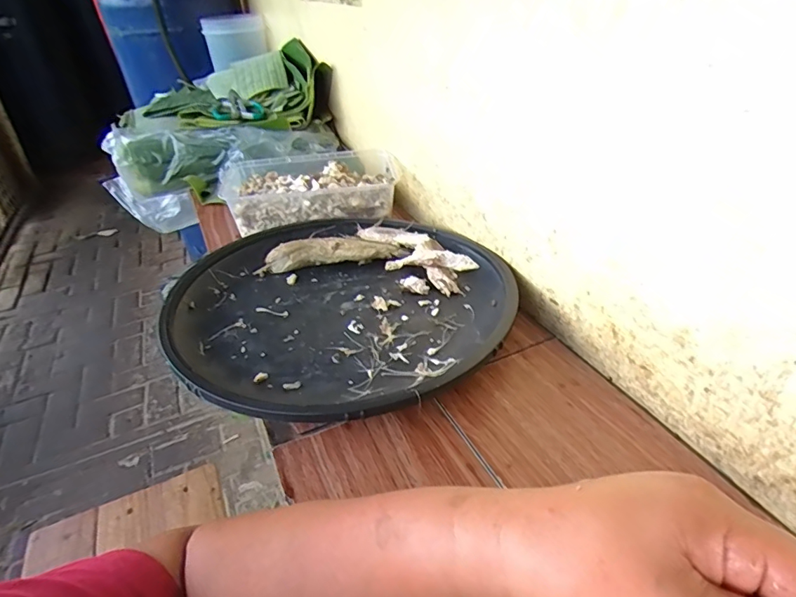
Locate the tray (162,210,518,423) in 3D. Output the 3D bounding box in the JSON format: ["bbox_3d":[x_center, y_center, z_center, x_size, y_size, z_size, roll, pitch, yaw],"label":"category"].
[{"bbox_3d":[-0.059,-0.004,0.556,0.373,0.051,0.378,-1,35,1],"label":"tray"}]

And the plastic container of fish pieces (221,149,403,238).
[{"bbox_3d":[-0.142,-0.181,0.777,0.276,0.054,0.220,-10,36,-12],"label":"plastic container of fish pieces"}]

